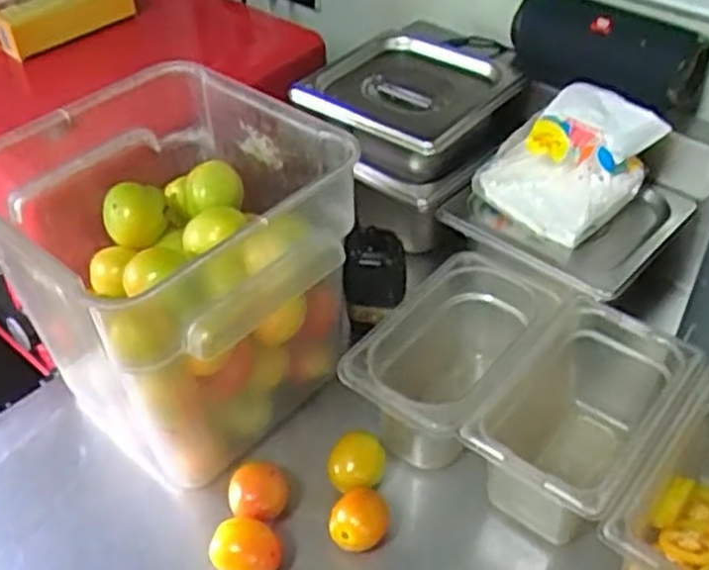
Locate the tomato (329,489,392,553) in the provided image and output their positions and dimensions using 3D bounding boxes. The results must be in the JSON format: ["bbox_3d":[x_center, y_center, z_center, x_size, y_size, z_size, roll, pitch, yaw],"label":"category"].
[{"bbox_3d":[0.004,0.172,0.560,0.044,0.034,0.034,-11,44,-7],"label":"tomato"}]

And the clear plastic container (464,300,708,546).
[{"bbox_3d":[0.169,0.103,0.575,0.107,0.094,0.183,28,52,28],"label":"clear plastic container"}]

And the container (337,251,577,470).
[{"bbox_3d":[0.086,0.061,0.623,0.107,0.094,0.196,30,53,30],"label":"container"}]

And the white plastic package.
[{"bbox_3d":[0.181,-0.104,0.657,0.122,0.095,0.093,31,54,30],"label":"white plastic package"}]

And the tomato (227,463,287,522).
[{"bbox_3d":[-0.070,0.158,0.573,0.041,0.042,0.035,-1,44,3],"label":"tomato"}]

